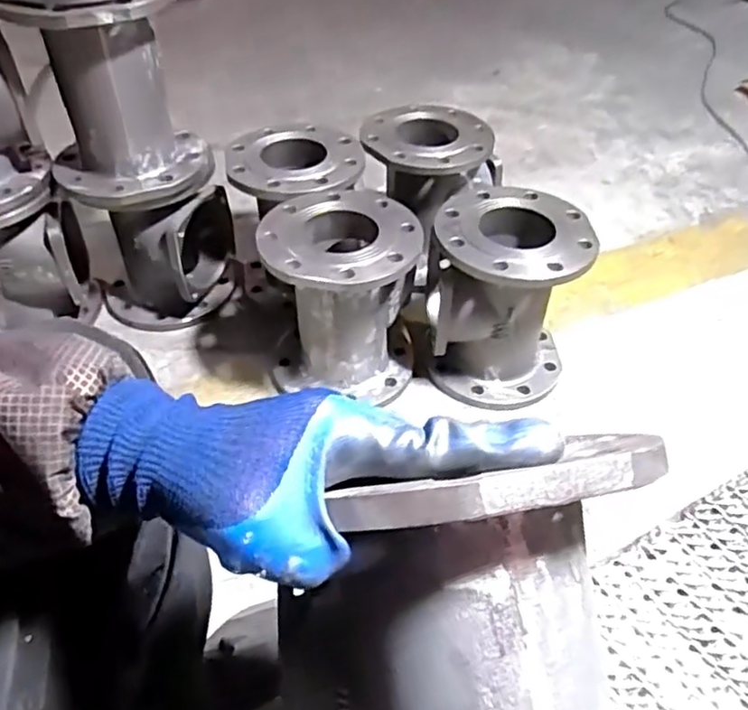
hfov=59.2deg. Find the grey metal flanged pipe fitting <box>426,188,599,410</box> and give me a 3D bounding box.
[{"bbox_3d":[0.189,-0.093,0.969,0.201,0.243,0.202,2,45,1],"label":"grey metal flanged pipe fitting"}]

